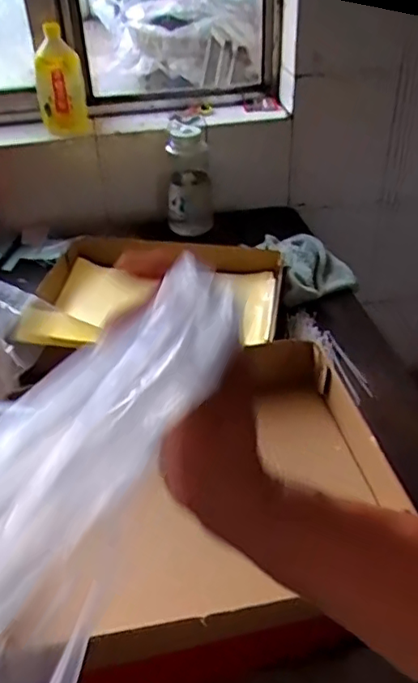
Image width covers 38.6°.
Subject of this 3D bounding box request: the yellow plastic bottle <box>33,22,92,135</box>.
[{"bbox_3d":[-0.337,-0.587,1.351,0.104,0.219,0.078,-8,38,-8],"label":"yellow plastic bottle"}]

